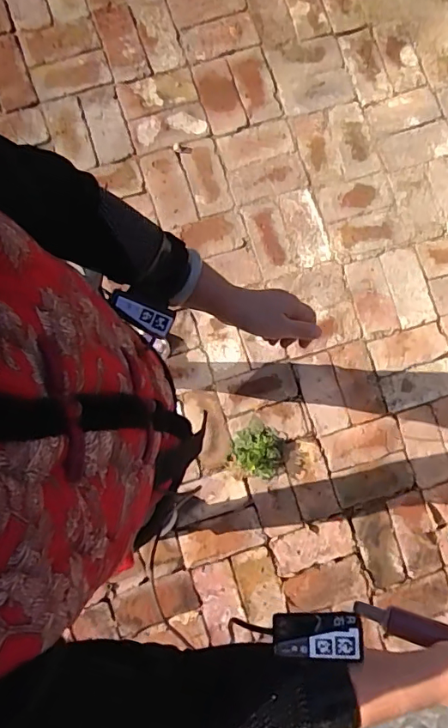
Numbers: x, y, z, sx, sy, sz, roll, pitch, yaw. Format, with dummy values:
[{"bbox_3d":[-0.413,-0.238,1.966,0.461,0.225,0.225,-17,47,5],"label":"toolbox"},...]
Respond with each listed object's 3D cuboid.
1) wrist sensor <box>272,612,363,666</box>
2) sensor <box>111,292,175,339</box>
[{"bbox_3d":[0.073,0.212,0.396,0.068,0.017,0.028,-5,76,12],"label":"wrist sensor"},{"bbox_3d":[-0.086,-0.053,0.529,0.068,0.017,0.027,28,76,-23],"label":"sensor"}]

